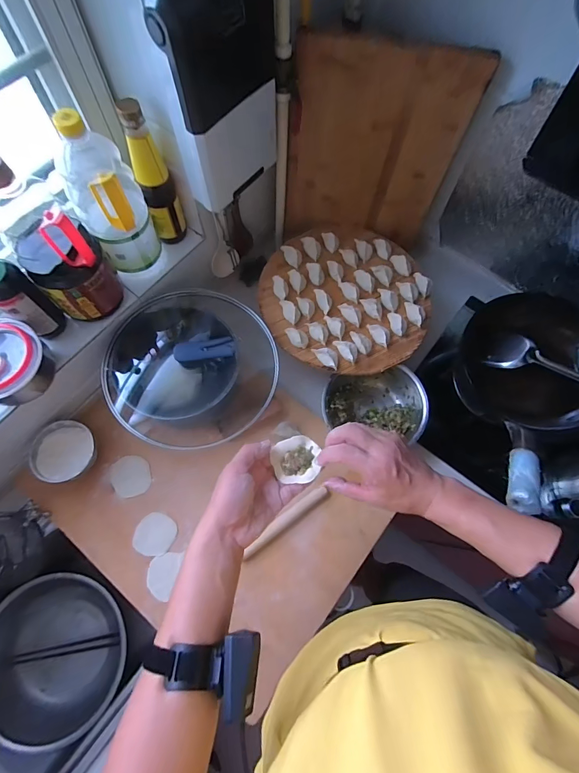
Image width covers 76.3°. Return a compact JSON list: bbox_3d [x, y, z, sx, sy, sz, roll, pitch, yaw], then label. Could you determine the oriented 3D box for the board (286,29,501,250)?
[{"bbox_3d":[0.170,-0.458,0.748,0.330,0.377,0.028,5,64,0],"label":"board"}]

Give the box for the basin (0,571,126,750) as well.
[{"bbox_3d":[-0.524,0.598,0.819,0.290,0.095,0.305,1,70,-2],"label":"basin"}]

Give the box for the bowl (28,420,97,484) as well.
[{"bbox_3d":[-0.444,0.129,0.726,0.128,0.046,0.115,0,70,-2],"label":"bowl"}]

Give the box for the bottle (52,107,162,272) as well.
[{"bbox_3d":[-0.301,-0.314,0.606,0.105,0.247,0.111,-28,73,-11],"label":"bottle"}]

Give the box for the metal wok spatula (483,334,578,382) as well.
[{"bbox_3d":[0.585,-0.018,0.741,0.336,0.052,0.074,32,71,29],"label":"metal wok spatula"}]

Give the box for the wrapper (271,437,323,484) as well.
[{"bbox_3d":[0.009,0.098,0.501,0.061,0.021,0.063,-1,70,-2],"label":"wrapper"}]

